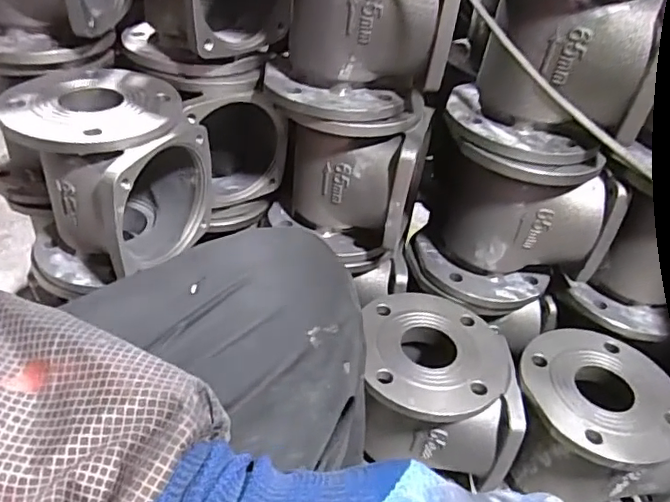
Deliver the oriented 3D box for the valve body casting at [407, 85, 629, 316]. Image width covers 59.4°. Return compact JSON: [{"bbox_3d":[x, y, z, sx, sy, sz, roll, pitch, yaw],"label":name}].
[{"bbox_3d":[0.225,-0.061,0.729,0.216,0.229,0.178,16,39,10],"label":"valve body casting"}]

